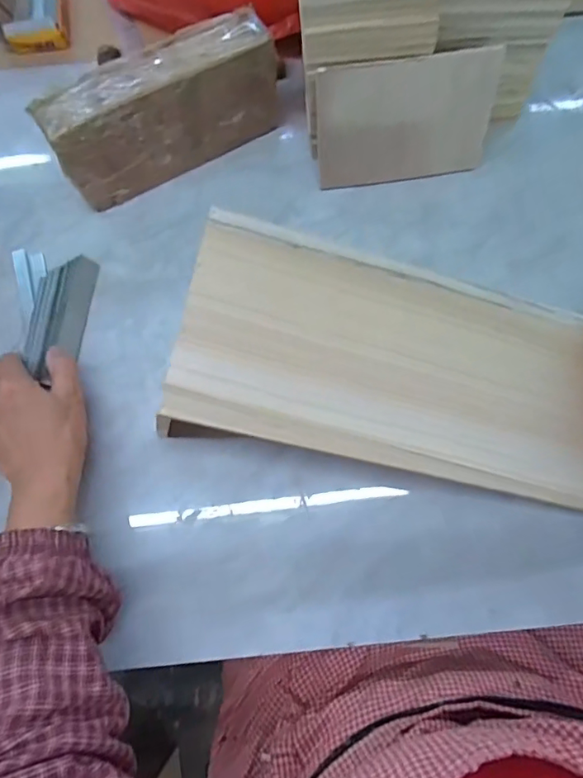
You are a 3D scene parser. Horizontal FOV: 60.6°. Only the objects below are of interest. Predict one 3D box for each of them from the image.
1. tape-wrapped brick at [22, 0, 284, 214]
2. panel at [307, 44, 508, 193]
[{"bbox_3d":[-0.112,-0.250,0.457,0.205,0.104,0.050,-29,75,-7],"label":"tape-wrapped brick"},{"bbox_3d":[0.101,-0.238,0.448,0.153,0.105,0.007,-4,48,2],"label":"panel"}]

